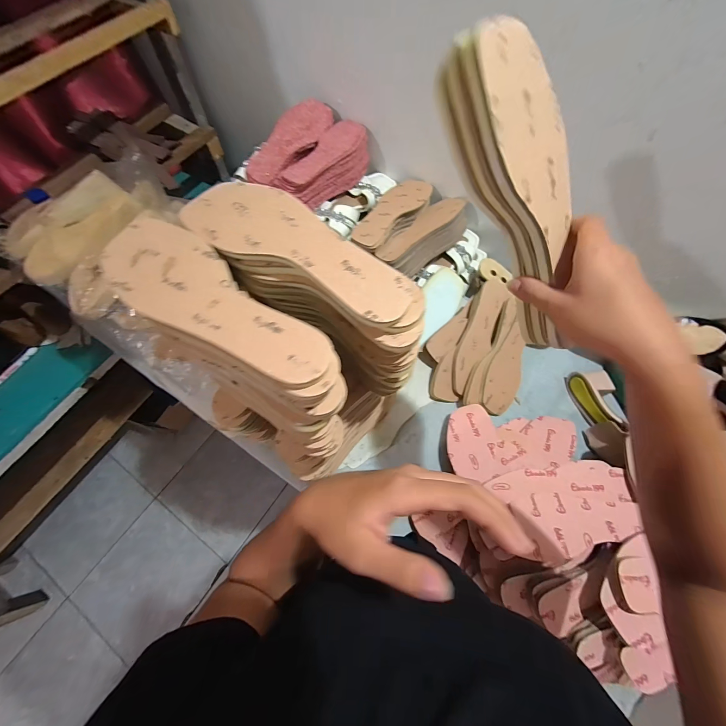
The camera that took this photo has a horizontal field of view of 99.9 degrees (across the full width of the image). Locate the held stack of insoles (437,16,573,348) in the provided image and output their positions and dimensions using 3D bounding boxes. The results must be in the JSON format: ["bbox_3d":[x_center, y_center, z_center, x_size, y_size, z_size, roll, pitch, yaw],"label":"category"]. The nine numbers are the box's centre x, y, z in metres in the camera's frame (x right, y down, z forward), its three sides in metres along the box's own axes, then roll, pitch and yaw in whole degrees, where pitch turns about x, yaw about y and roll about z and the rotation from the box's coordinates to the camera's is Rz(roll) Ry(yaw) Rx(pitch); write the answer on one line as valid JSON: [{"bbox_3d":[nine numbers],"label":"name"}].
[{"bbox_3d":[0.130,-0.123,0.246,0.085,0.229,0.046,-44,30,-17],"label":"held stack of insoles"}]

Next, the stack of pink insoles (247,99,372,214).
[{"bbox_3d":[-0.114,-0.451,0.678,0.180,0.090,0.240,27,69,11],"label":"stack of pink insoles"}]

